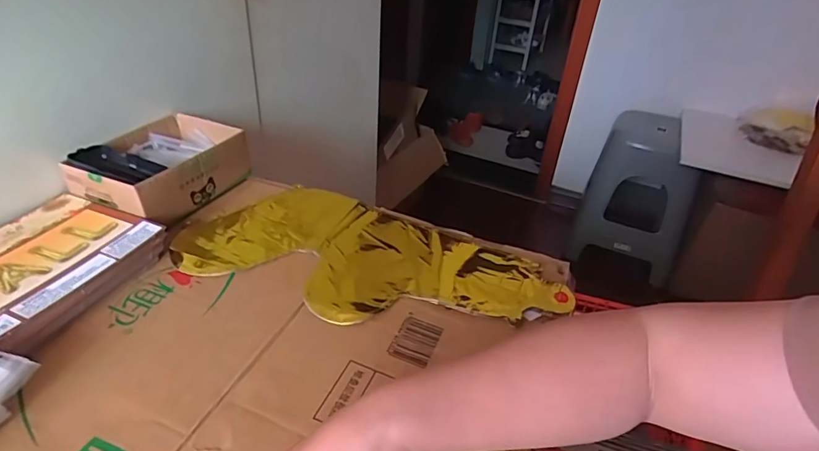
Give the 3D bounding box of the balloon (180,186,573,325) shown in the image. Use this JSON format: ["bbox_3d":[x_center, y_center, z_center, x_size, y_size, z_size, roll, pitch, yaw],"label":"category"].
[{"bbox_3d":[-0.042,0.037,0.545,0.414,0.011,0.196,17,37,16],"label":"balloon"}]

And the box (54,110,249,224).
[{"bbox_3d":[-0.316,-0.075,0.620,0.131,0.067,0.182,18,37,18],"label":"box"}]

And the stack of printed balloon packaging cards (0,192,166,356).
[{"bbox_3d":[-0.380,0.041,0.486,0.171,0.030,0.190,14,36,13],"label":"stack of printed balloon packaging cards"}]

